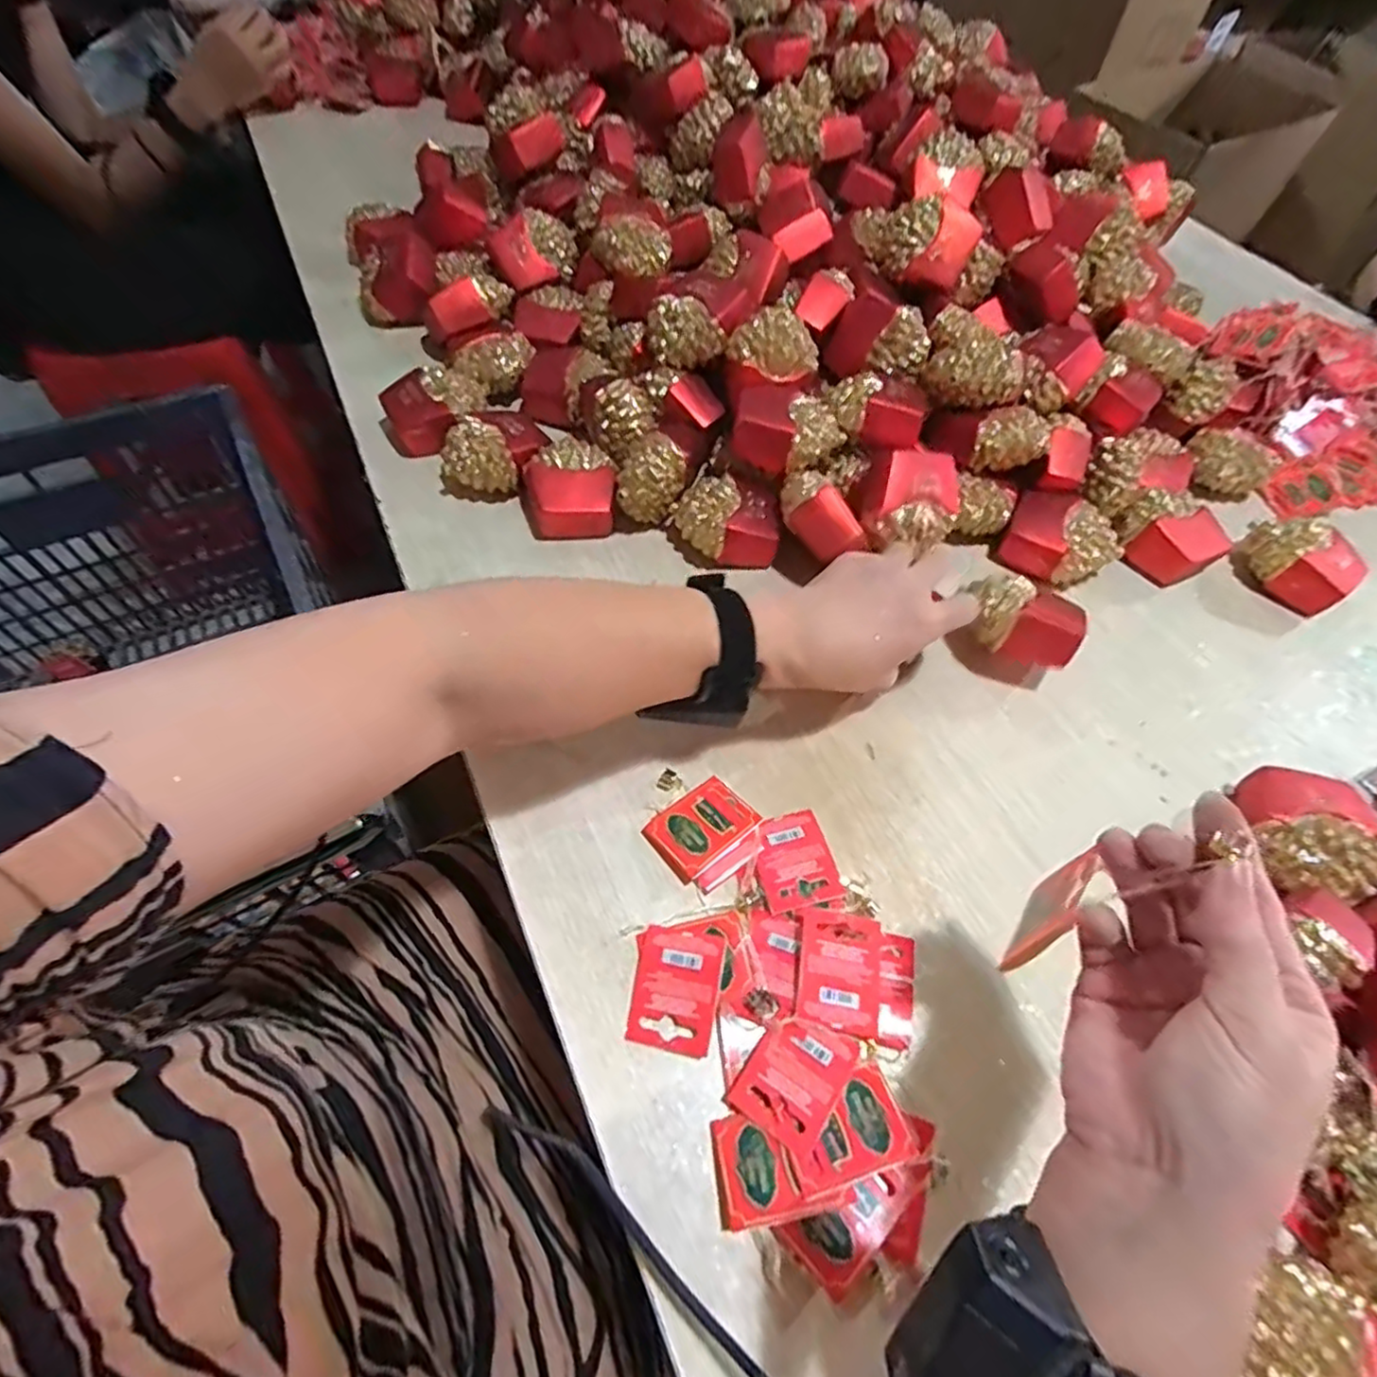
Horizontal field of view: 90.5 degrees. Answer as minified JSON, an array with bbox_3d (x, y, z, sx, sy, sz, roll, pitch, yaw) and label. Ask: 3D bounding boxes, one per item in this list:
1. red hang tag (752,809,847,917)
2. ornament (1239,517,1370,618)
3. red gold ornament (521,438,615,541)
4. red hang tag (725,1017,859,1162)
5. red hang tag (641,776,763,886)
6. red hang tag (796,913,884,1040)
[{"bbox_3d":[0.063,0.105,0.415,0.046,0.004,0.057,-15,57,-6],"label":"red hang tag"},{"bbox_3d":[0.505,-0.104,0.568,0.053,0.047,0.084,-28,62,-20],"label":"ornament"},{"bbox_3d":[-0.097,-0.160,0.554,0.070,0.045,0.074,-4,57,-6],"label":"red gold ornament"},{"bbox_3d":[0.054,0.198,0.349,0.045,0.007,0.058,29,64,23],"label":"red hang tag"},{"bbox_3d":[0.009,0.085,0.423,0.062,0.010,0.046,-33,64,-23],"label":"red hang tag"},{"bbox_3d":[0.084,0.153,0.373,0.046,0.007,0.059,17,56,-6],"label":"red hang tag"}]

